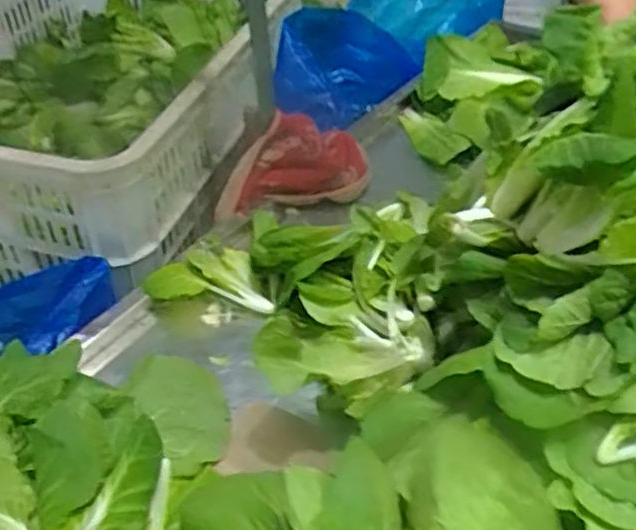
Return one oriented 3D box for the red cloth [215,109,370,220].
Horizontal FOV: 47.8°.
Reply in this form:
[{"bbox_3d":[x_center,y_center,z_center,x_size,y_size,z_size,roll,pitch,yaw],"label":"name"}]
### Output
[{"bbox_3d":[-0.028,-0.116,0.807,0.177,0.098,0.067,-14,43,-13],"label":"red cloth"}]

